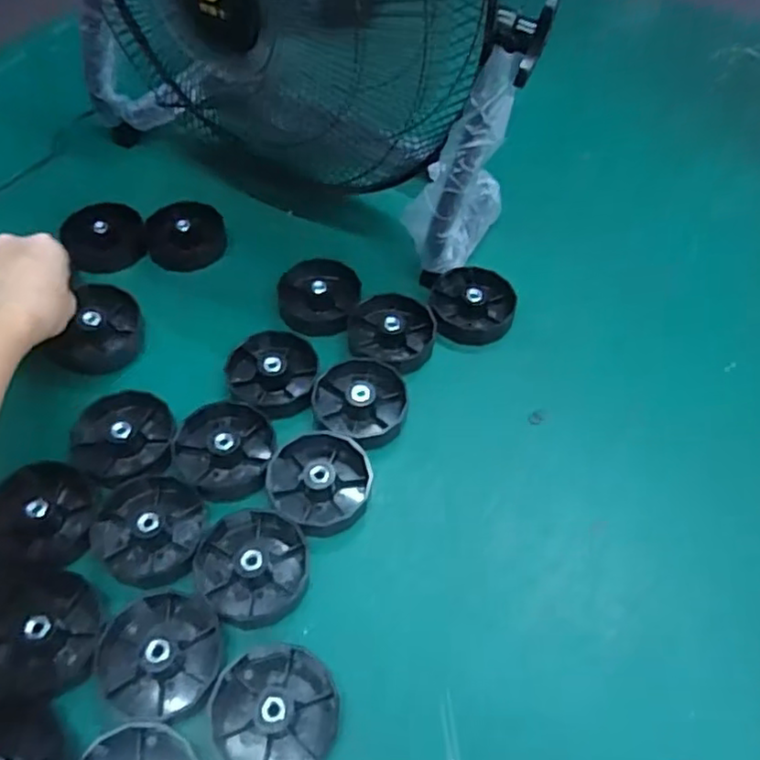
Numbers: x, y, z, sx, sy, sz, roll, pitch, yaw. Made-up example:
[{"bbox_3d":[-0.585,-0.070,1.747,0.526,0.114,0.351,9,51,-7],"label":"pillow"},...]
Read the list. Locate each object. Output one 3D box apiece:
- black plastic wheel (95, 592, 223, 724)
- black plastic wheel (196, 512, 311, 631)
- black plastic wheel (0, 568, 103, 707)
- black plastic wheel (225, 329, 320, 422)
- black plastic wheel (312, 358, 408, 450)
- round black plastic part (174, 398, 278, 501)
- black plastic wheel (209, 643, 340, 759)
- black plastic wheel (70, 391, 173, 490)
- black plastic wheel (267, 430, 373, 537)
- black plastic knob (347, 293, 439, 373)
[{"bbox_3d":[-0.123,0.152,0.365,0.065,0.017,0.068,0,54,-1],"label":"black plastic wheel"},{"bbox_3d":[-0.079,0.111,0.401,0.065,0.020,0.073,-36,62,-24],"label":"black plastic wheel"},{"bbox_3d":[-0.198,0.142,0.372,0.066,0.022,0.073,-25,58,-18],"label":"black plastic wheel"},{"bbox_3d":[-0.080,-0.006,0.484,0.064,0.018,0.076,-8,54,-7],"label":"black plastic wheel"},{"bbox_3d":[-0.014,0.013,0.474,0.067,0.023,0.064,0,54,-1],"label":"black plastic wheel"},{"bbox_3d":[-0.104,0.046,0.445,0.074,0.017,0.066,37,61,23],"label":"round black plastic part"},{"bbox_3d":[-0.056,0.176,0.349,0.064,0.022,0.067,0,54,-1],"label":"black plastic wheel"},{"bbox_3d":[-0.176,0.039,0.449,0.067,0.022,0.070,0,54,-1],"label":"black plastic wheel"},{"bbox_3d":[-0.038,0.065,0.436,0.067,0.022,0.073,0,54,-1],"label":"black plastic wheel"},{"bbox_3d":[0.010,-0.039,0.511,0.067,0.017,0.065,9,54,6],"label":"black plastic knob"}]

